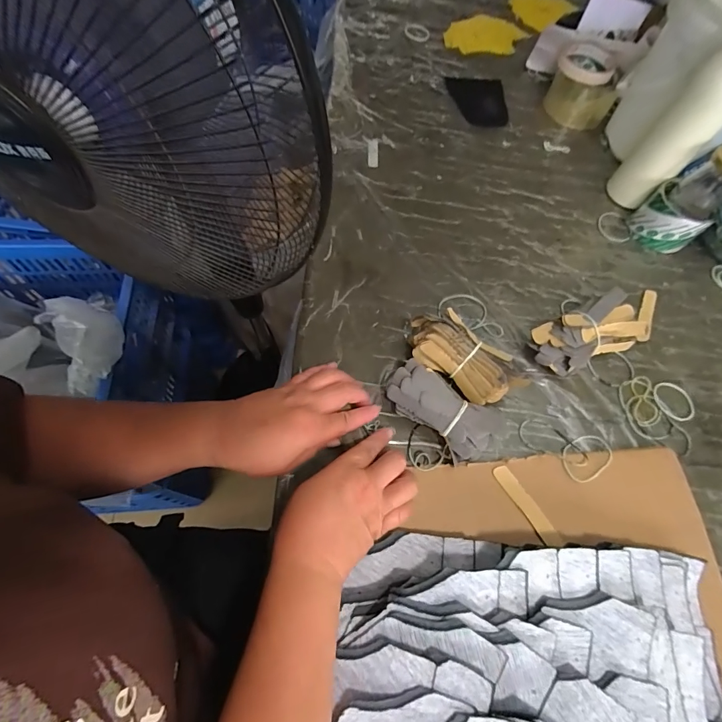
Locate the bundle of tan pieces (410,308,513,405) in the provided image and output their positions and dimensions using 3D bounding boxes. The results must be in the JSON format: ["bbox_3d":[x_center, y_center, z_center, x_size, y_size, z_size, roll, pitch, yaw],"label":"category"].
[{"bbox_3d":[0.105,-0.003,0.423,0.119,0.057,0.054,37,68,13],"label":"bundle of tan pieces"}]

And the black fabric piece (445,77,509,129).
[{"bbox_3d":[0.197,-0.437,0.658,0.095,0.006,0.125,2,65,-3],"label":"black fabric piece"}]

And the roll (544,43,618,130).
[{"bbox_3d":[0.361,-0.453,0.646,0.087,0.071,0.102,-4,65,-5],"label":"roll"}]

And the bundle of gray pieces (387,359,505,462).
[{"bbox_3d":[0.081,0.051,0.401,0.113,0.043,0.052,31,67,11],"label":"bundle of gray pieces"}]

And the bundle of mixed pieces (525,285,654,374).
[{"bbox_3d":[0.262,-0.028,0.453,0.141,0.050,0.063,-23,68,-13],"label":"bundle of mixed pieces"}]

